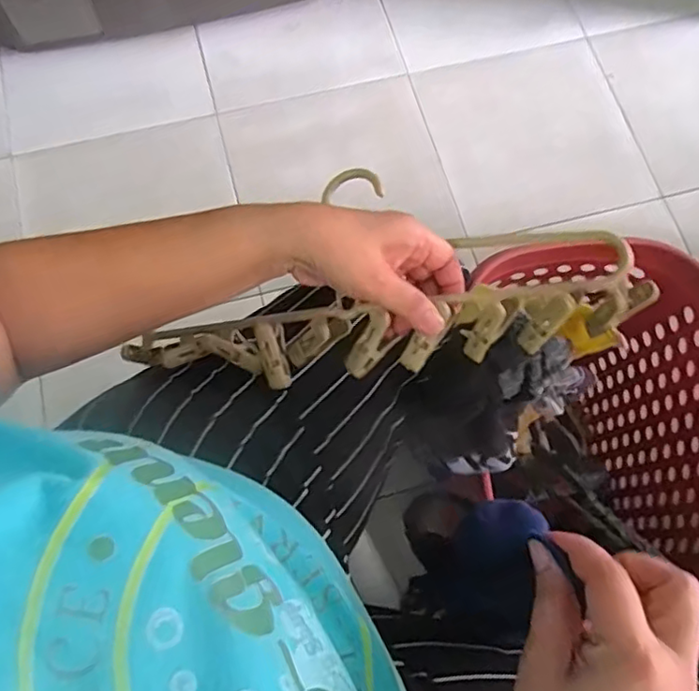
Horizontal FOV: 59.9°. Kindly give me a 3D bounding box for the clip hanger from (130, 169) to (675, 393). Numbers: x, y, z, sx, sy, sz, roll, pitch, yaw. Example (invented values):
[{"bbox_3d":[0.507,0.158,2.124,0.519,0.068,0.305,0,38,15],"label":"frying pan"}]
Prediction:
[{"bbox_3d":[0.004,-0.060,0.472,0.392,0.045,0.165,-8,72,18],"label":"clip hanger"}]

